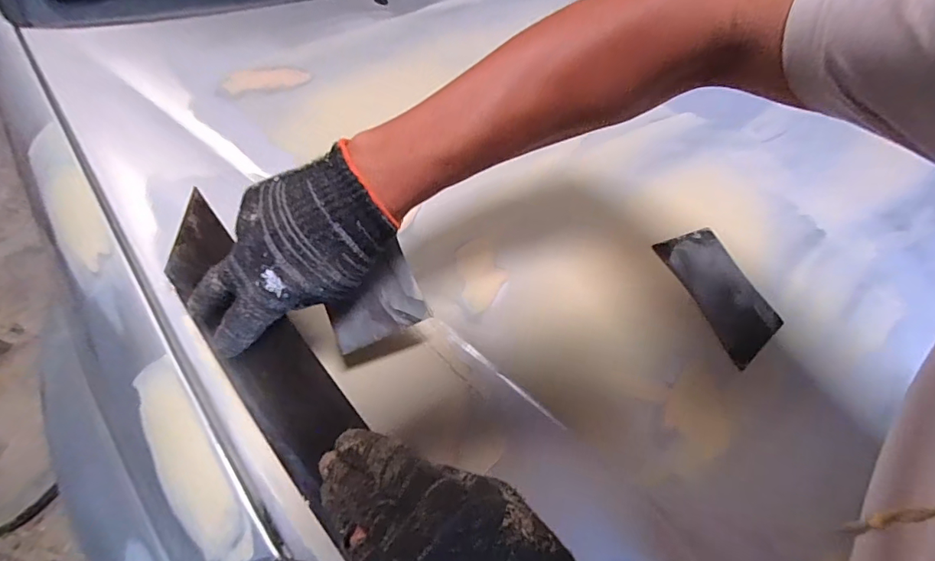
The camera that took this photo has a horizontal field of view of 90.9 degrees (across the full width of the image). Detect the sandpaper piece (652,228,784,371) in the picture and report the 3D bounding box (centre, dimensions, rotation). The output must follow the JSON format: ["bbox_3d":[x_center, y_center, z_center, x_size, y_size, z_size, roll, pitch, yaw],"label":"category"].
[{"bbox_3d":[0.234,0.009,0.424,0.062,0.004,0.128,-19,62,-10],"label":"sandpaper piece"}]

